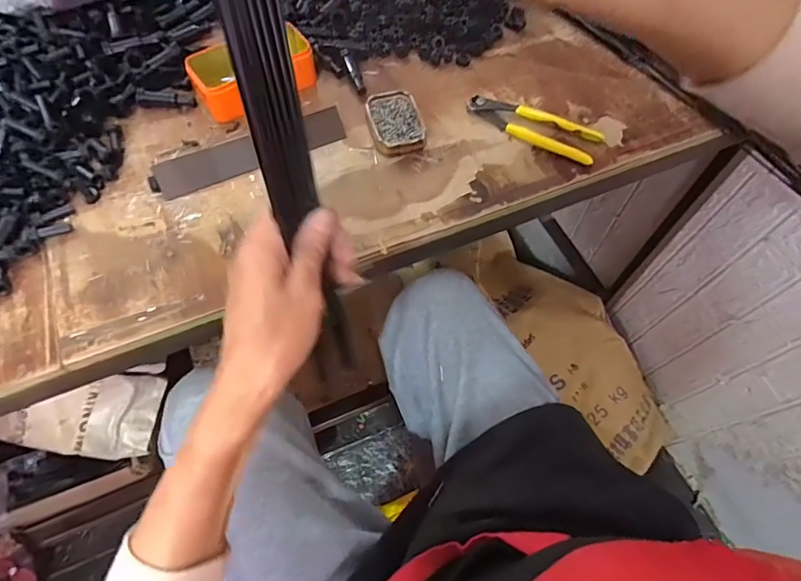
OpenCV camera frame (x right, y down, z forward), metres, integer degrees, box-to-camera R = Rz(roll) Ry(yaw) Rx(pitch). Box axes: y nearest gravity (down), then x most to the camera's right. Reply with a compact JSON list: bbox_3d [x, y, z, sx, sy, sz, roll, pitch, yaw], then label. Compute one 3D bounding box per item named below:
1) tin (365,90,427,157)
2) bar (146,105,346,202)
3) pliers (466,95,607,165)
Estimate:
[{"bbox_3d":[-0.006,-0.203,0.576,0.061,0.022,0.083,-15,62,-11],"label":"tin"},{"bbox_3d":[-0.171,-0.163,0.557,0.218,0.012,0.040,-24,101,-11],"label":"bar"},{"bbox_3d":[0.161,-0.203,0.582,0.165,0.020,0.054,35,65,16],"label":"pliers"}]

